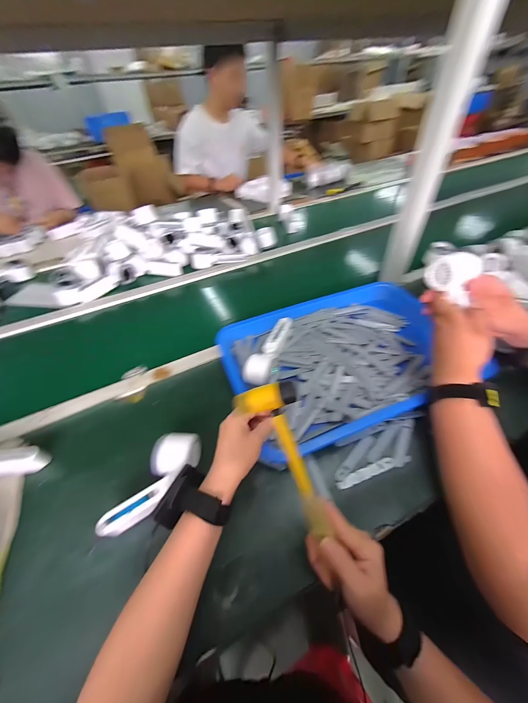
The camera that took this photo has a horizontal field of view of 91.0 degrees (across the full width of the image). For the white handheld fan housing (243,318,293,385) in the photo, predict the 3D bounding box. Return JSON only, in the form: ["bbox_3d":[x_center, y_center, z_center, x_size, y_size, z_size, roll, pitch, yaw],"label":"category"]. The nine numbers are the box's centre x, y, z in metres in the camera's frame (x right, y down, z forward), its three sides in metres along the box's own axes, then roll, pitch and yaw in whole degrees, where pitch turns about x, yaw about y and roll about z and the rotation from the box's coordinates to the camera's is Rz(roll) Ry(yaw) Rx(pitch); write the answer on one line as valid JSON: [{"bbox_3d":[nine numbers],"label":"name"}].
[{"bbox_3d":[0.016,-0.001,0.527,0.054,0.043,0.167,17,50,19],"label":"white handheld fan housing"}]

